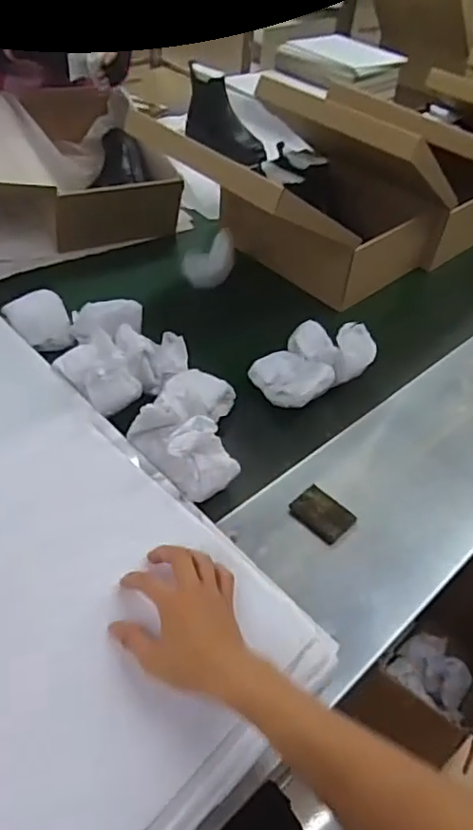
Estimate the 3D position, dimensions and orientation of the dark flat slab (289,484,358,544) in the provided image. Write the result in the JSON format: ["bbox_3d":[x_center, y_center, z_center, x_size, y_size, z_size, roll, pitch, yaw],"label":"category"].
[{"bbox_3d":[0.105,0.119,0.712,0.070,0.007,0.058,35,53,26],"label":"dark flat slab"}]

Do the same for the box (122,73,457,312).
[{"bbox_3d":[0.117,-0.379,1.041,0.474,0.307,0.342,-29,55,-28],"label":"box"}]

